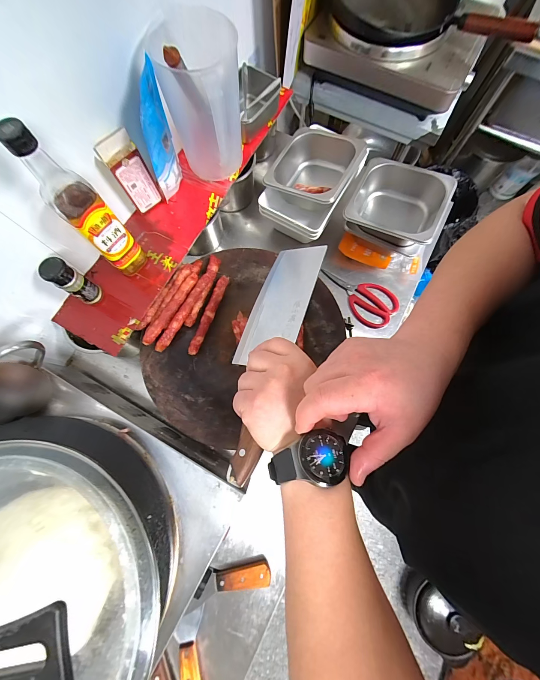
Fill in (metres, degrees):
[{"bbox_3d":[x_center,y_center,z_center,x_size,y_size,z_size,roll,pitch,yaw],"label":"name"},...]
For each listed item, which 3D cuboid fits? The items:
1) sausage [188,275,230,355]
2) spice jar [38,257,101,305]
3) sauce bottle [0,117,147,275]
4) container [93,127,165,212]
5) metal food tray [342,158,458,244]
[{"bbox_3d":[-0.114,-0.050,0.530,0.019,0.011,0.162,18,77,5],"label":"sausage"},{"bbox_3d":[-0.330,-0.097,0.474,0.034,0.099,0.038,27,78,7],"label":"spice jar"},{"bbox_3d":[-0.269,-0.185,0.422,0.059,0.269,0.056,-44,80,-9],"label":"sauce bottle"},{"bbox_3d":[-0.248,-0.297,0.516,0.057,0.147,0.027,-42,80,-9],"label":"container"},{"bbox_3d":[0.254,-0.266,0.573,0.174,0.089,0.154,26,78,7],"label":"metal food tray"}]

